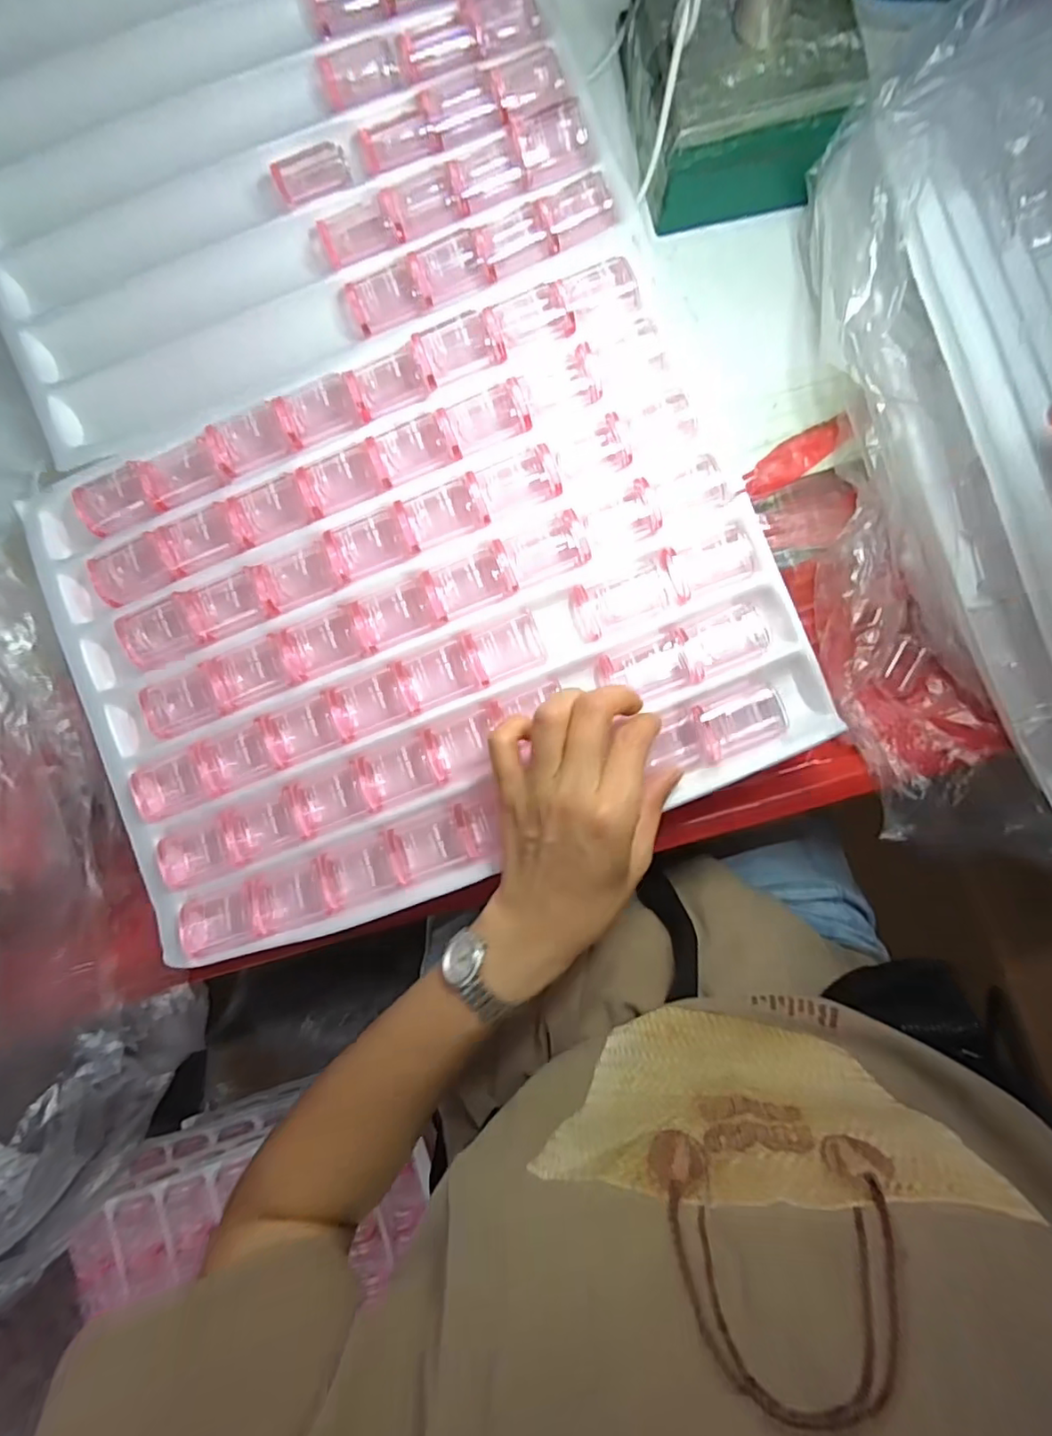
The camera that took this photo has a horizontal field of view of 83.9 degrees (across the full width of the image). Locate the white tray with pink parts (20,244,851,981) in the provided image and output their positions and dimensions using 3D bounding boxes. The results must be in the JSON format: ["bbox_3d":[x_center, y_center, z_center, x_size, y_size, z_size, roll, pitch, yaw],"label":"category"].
[{"bbox_3d":[-0.063,-0.057,0.329,0.385,0.023,0.287,-21,85,3],"label":"white tray with pink parts"}]

